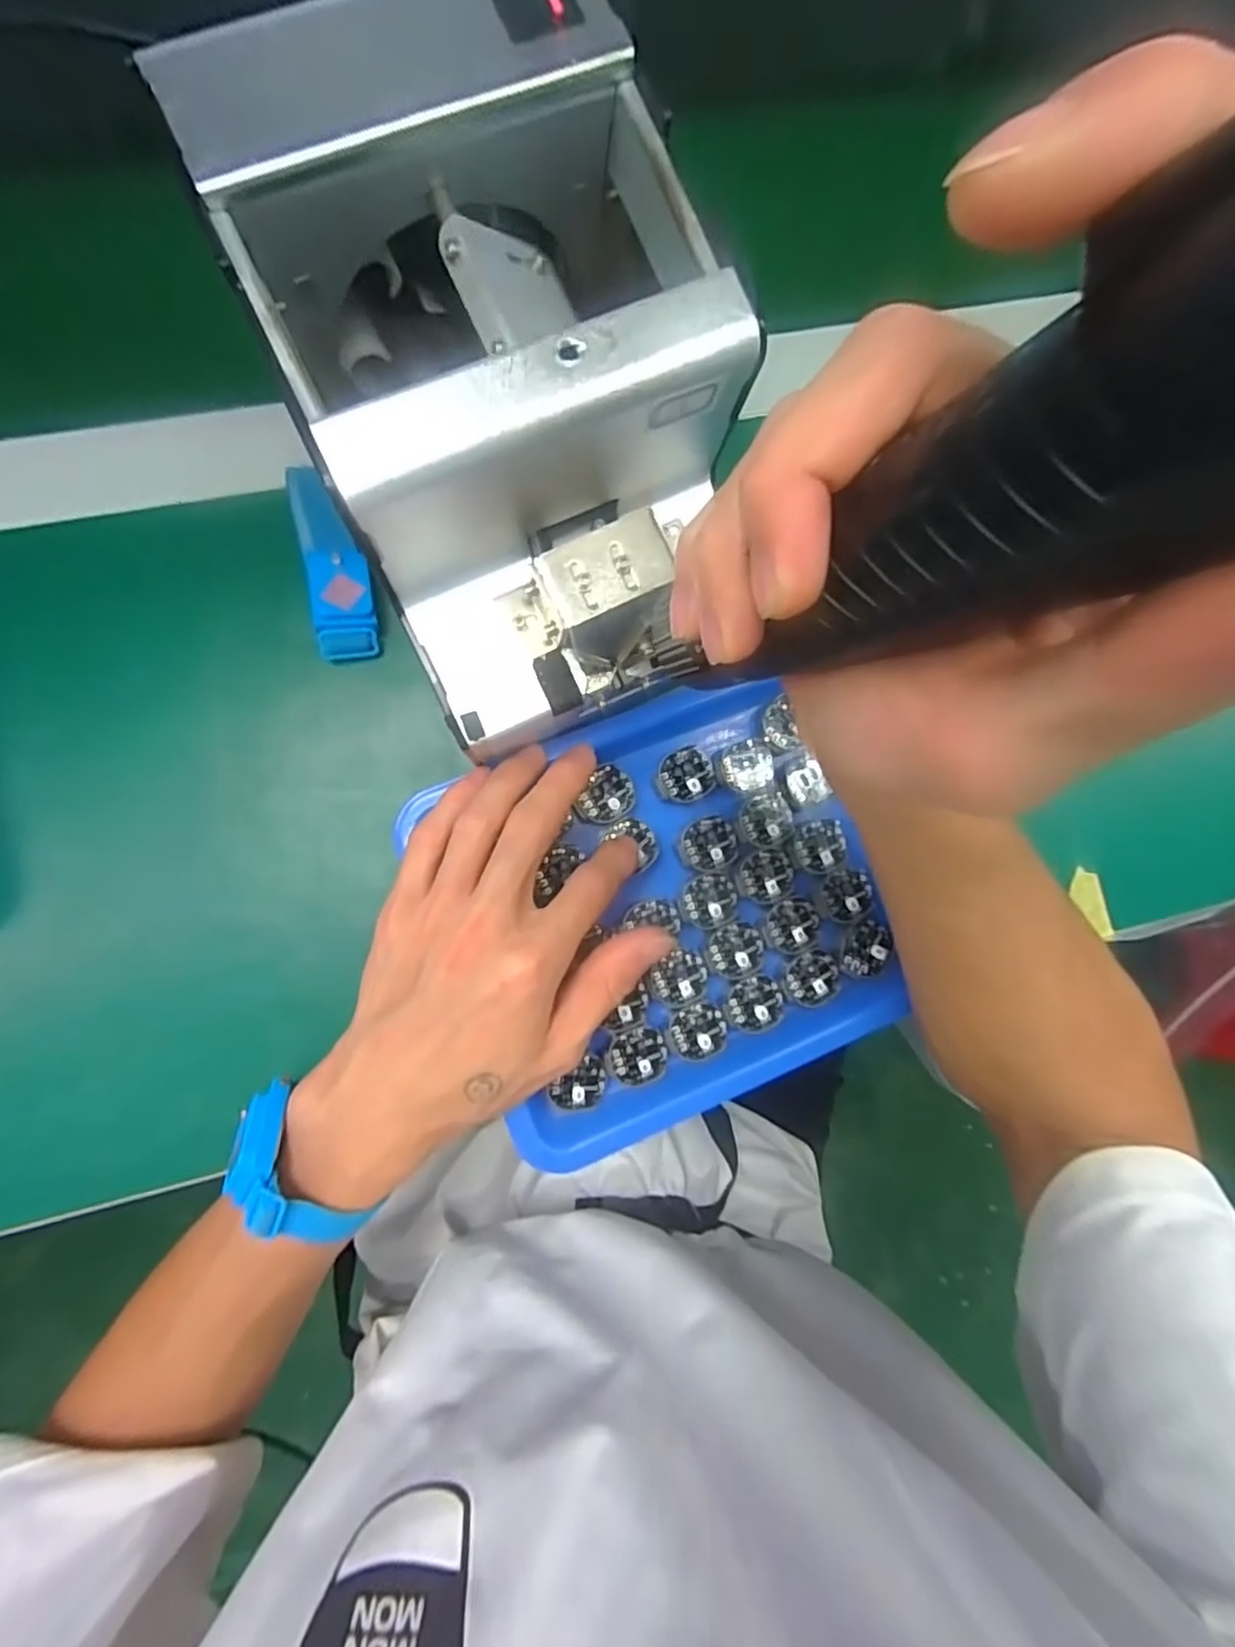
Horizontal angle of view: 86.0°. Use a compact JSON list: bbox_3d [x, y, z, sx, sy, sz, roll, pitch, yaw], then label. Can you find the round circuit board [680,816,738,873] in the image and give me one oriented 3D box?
[{"bbox_3d":[0.043,0.009,0.304,0.027,0.004,0.025,0,87,-5],"label":"round circuit board"}]

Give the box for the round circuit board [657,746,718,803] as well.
[{"bbox_3d":[0.032,-0.022,0.306,0.027,0.004,0.024,-17,88,-6],"label":"round circuit board"}]

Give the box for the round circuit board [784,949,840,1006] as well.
[{"bbox_3d":[0.091,0.071,0.307,0.026,0.004,0.025,0,87,-5],"label":"round circuit board"}]

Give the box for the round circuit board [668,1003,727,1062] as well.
[{"bbox_3d":[0.037,0.094,0.298,0.026,0.004,0.025,0,87,-5],"label":"round circuit board"}]

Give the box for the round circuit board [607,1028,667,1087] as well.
[{"bbox_3d":[0.009,0.104,0.296,0.027,0.004,0.024,4,86,-5],"label":"round circuit board"}]

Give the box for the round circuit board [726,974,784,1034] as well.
[{"bbox_3d":[0.064,0.083,0.303,0.026,0.004,0.025,0,87,-5],"label":"round circuit board"}]

